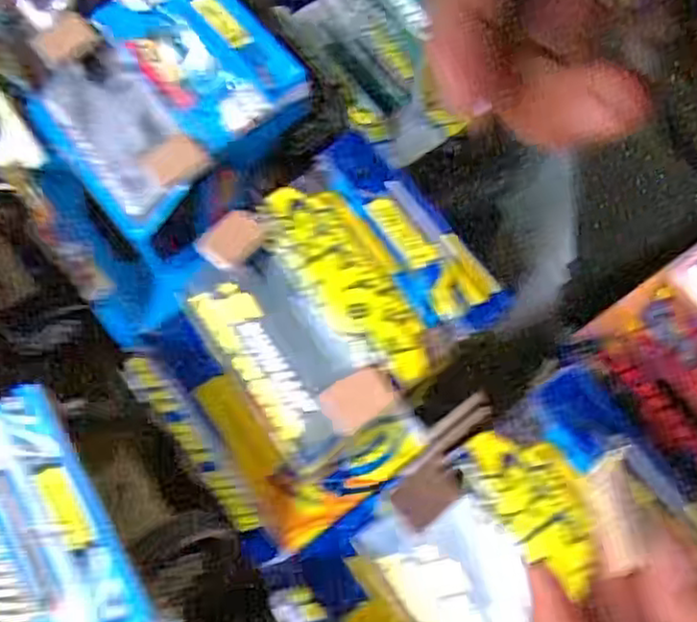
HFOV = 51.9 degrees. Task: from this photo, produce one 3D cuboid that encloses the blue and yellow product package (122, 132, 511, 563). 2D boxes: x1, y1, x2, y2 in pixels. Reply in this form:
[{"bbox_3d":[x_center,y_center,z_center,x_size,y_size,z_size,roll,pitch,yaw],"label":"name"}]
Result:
[{"bbox_3d":[-0.019,0.018,0.320,0.140,0.089,0.117,-35,72,-10],"label":"blue and yellow product package"}]

